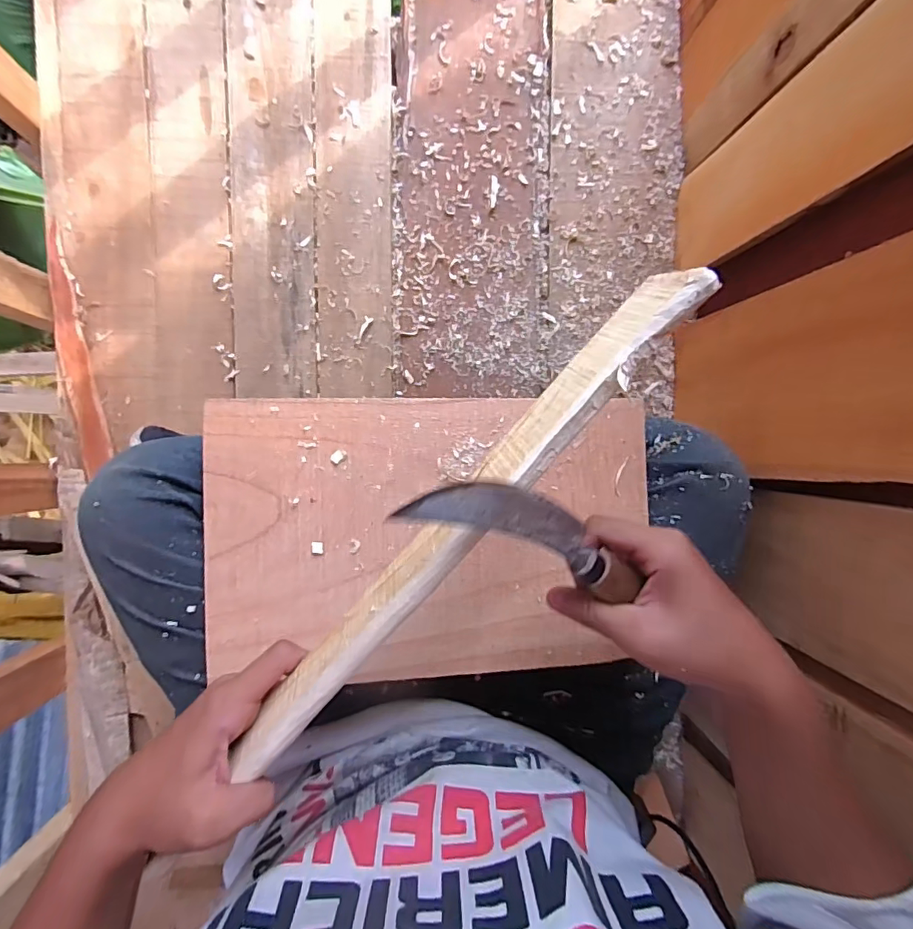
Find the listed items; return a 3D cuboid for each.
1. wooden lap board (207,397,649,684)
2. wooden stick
[{"bbox_3d":[-0.013,0.052,0.380,0.317,0.005,0.201,-1,87,-7],"label":"wooden lap board"},{"bbox_3d":[-0.007,0.040,0.266,0.023,0.032,0.338,40,101,-4],"label":"wooden stick"}]

